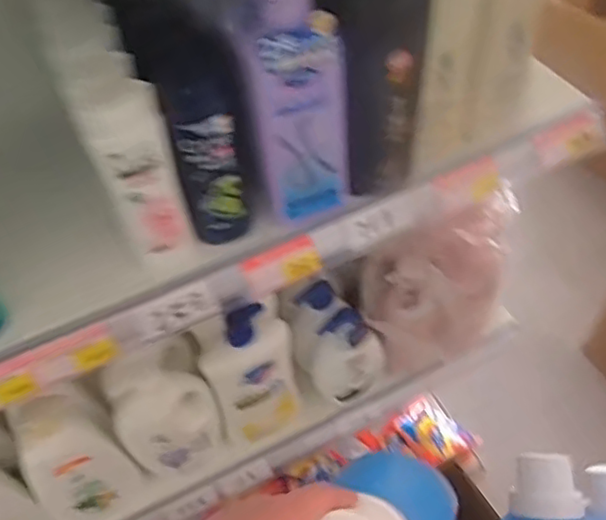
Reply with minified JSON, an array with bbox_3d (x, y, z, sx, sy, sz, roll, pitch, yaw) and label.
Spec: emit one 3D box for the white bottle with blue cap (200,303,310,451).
[{"bbox_3d":[-0.064,0.151,0.821,0.116,0.231,0.069,-17,52,-9],"label":"white bottle with blue cap"}]

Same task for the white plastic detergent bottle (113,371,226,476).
[{"bbox_3d":[-0.165,0.216,0.808,0.122,0.177,0.057,-25,54,-14],"label":"white plastic detergent bottle"}]

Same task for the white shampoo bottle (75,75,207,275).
[{"bbox_3d":[-0.127,-0.060,0.507,0.059,0.164,0.038,-21,53,-12],"label":"white shampoo bottle"}]

